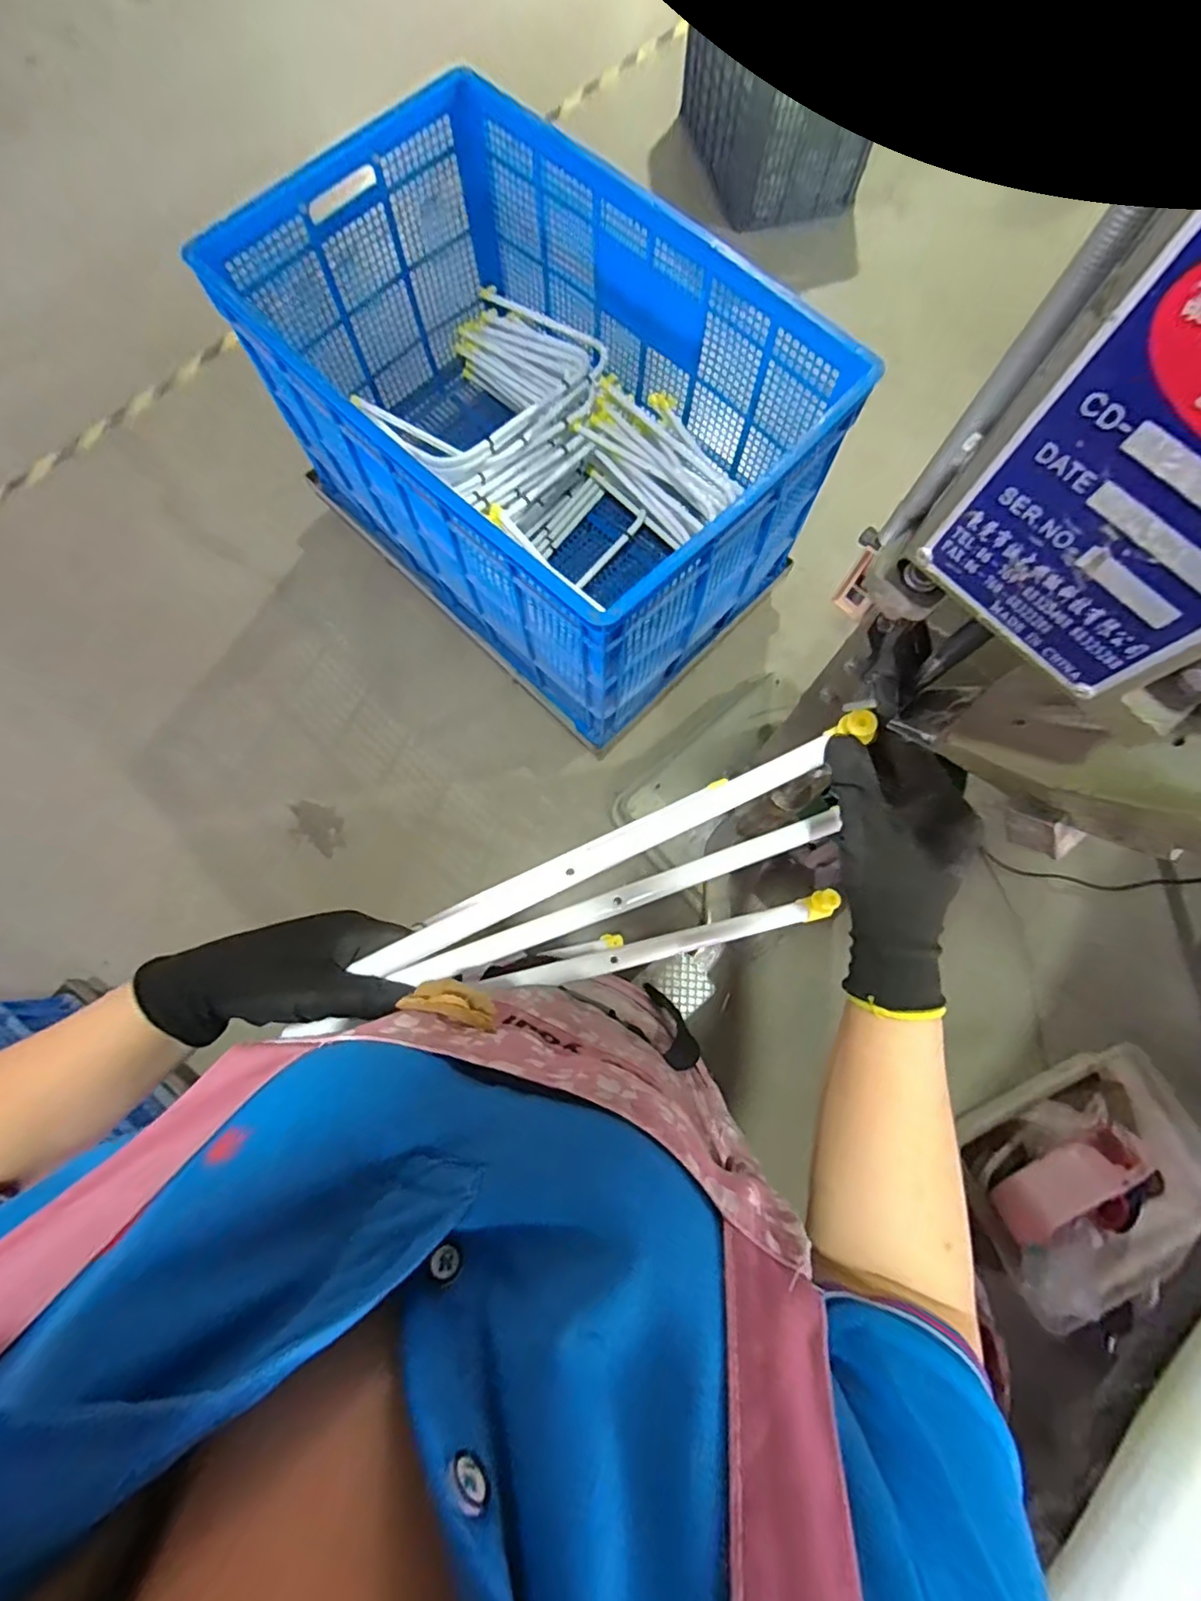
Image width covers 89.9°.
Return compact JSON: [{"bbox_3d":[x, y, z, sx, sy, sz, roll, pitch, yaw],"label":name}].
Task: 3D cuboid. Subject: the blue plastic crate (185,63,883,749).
[{"bbox_3d":[-0.116,-0.749,1.286,1.012,0.591,0.688,44,80,10],"label":"blue plastic crate"}]

